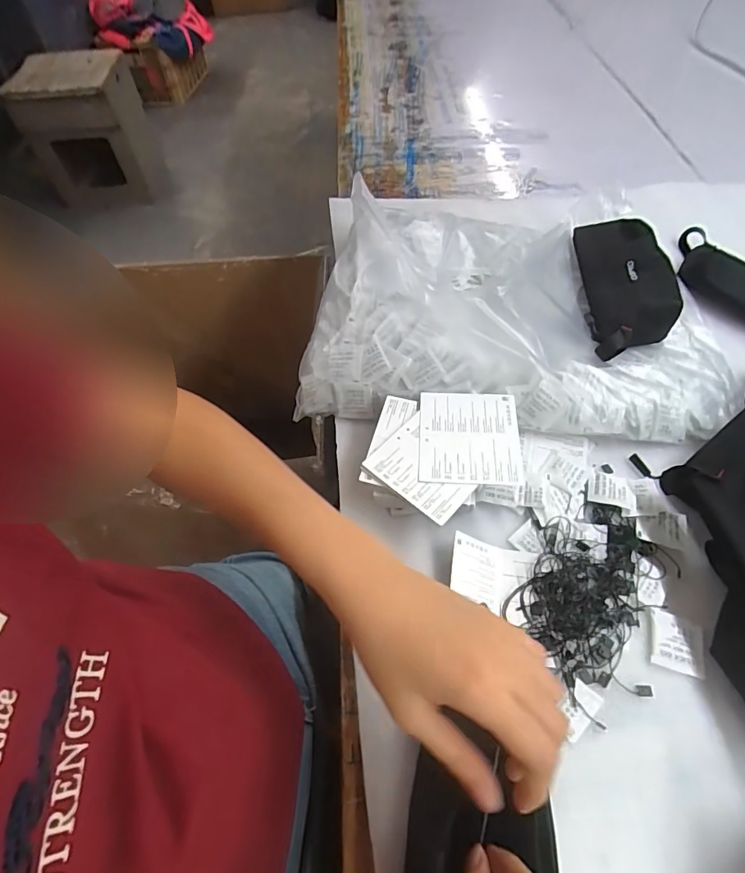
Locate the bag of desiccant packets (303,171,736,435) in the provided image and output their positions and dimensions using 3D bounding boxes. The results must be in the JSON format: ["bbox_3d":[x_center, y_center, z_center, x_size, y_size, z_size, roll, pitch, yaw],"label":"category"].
[{"bbox_3d":[0.159,-0.158,0.533,0.450,0.087,0.320,6,56,5],"label":"bag of desiccant packets"}]

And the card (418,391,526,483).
[{"bbox_3d":[0.088,0.000,0.428,0.089,0.005,0.100,1,53,5],"label":"card"}]

